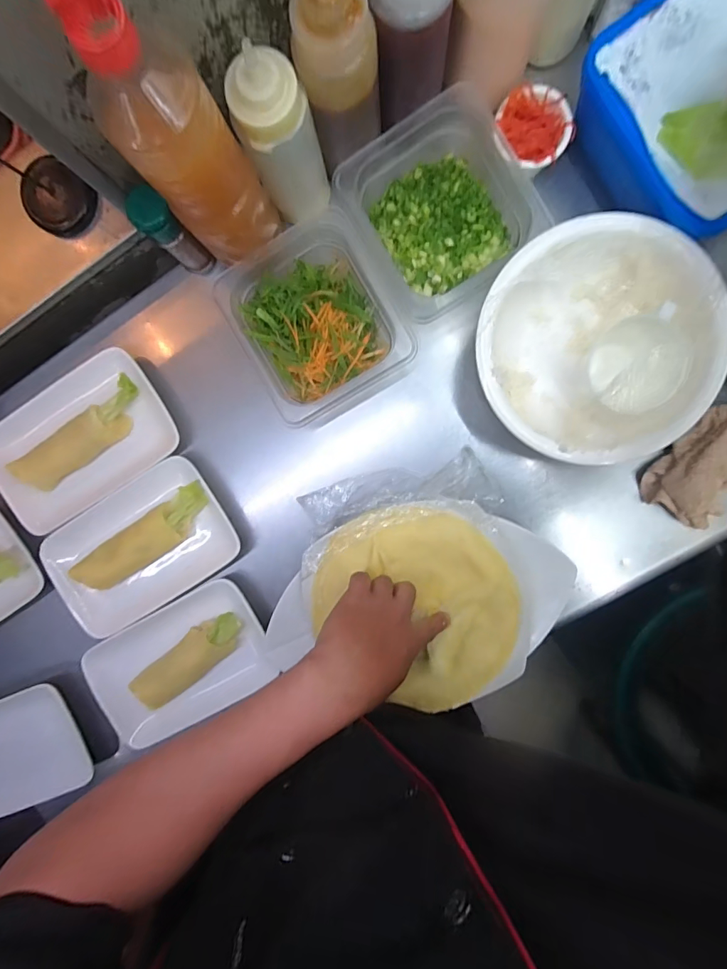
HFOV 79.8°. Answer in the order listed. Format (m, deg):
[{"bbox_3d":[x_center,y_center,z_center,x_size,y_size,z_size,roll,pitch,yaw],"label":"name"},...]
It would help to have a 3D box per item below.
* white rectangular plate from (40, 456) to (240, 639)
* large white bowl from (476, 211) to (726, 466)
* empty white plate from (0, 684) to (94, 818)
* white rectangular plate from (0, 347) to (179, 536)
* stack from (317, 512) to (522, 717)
[{"bbox_3d":[-0.263,0.075,0.503,0.217,0.027,0.143,-31,92,7],"label":"white rectangular plate"},{"bbox_3d":[0.221,-0.135,0.434,0.211,0.077,0.214,0,95,5],"label":"large white bowl"},{"bbox_3d":[-0.457,0.350,0.553,0.190,0.025,0.146,-20,93,6],"label":"empty white plate"},{"bbox_3d":[-0.332,-0.047,0.499,0.218,0.026,0.131,-31,92,7],"label":"white rectangular plate"},{"bbox_3d":[0.062,0.129,0.453,0.223,0.032,0.187,42,97,0],"label":"stack"}]

